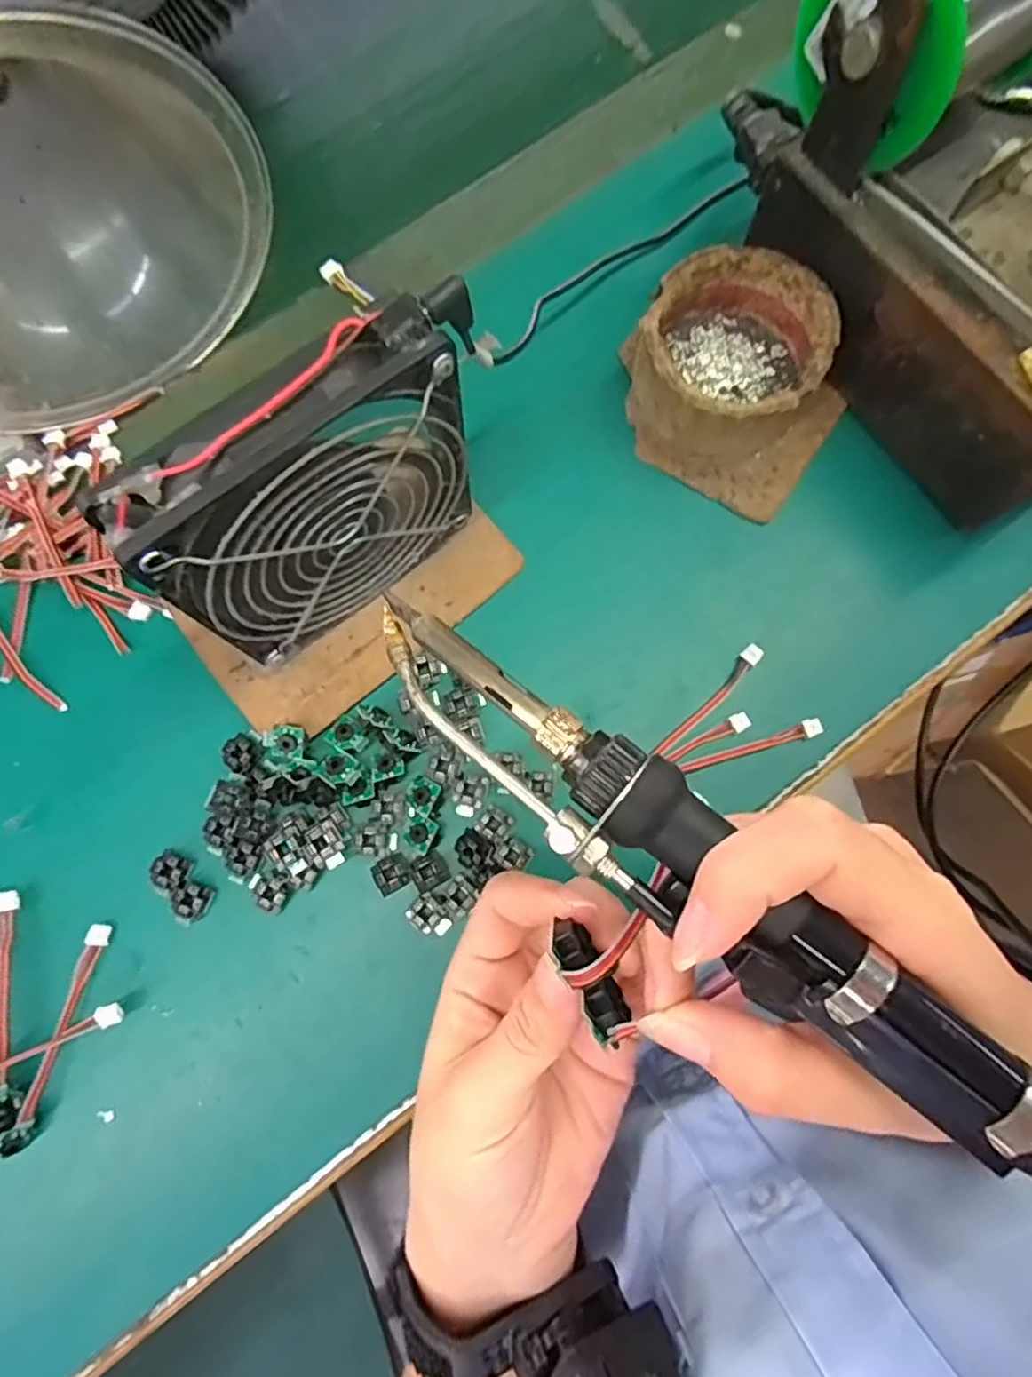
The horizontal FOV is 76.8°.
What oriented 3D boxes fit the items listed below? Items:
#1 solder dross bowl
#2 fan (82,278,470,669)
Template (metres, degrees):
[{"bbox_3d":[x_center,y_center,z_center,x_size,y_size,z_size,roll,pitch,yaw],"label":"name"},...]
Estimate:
[{"bbox_3d":[0.101,-0.158,0.307,0.081,0.040,0.079,0,79,0],"label":"solder dross bowl"},{"bbox_3d":[-0.066,-0.067,0.247,0.125,0.132,0.027,-37,81,-6],"label":"fan"}]

